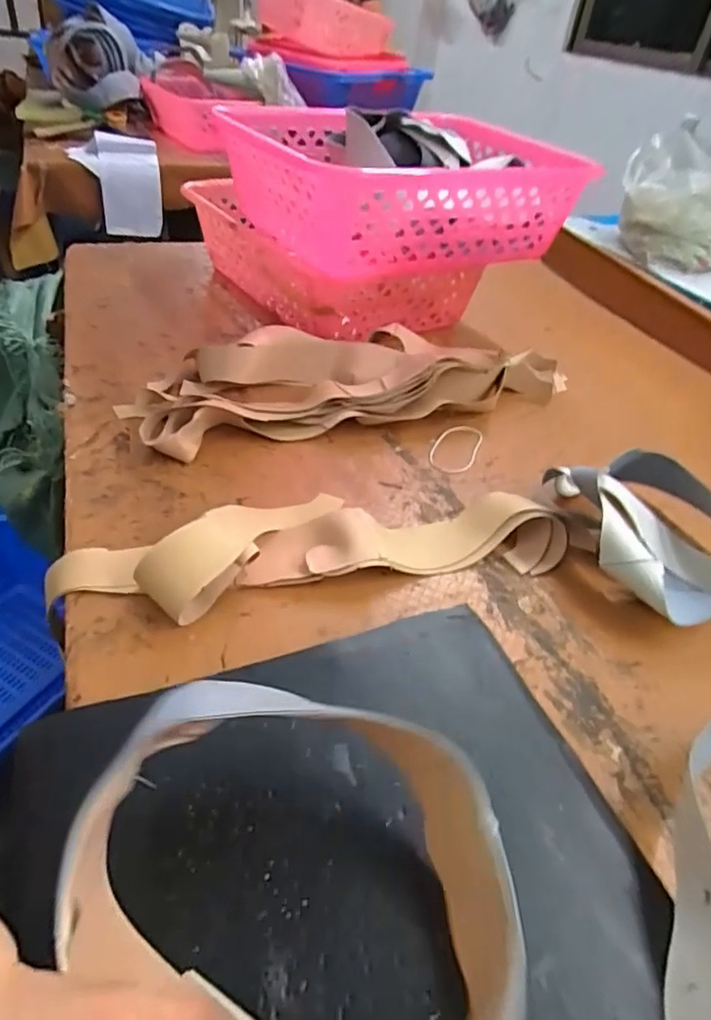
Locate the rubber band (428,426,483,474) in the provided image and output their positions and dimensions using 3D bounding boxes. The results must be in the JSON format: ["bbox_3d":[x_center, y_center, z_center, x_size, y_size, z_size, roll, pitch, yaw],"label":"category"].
[{"bbox_3d":[0.110,-0.068,0.627,0.047,0.004,0.103,19,43,12],"label":"rubber band"}]

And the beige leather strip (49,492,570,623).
[{"bbox_3d":[-0.031,0.019,0.481,0.429,0.040,0.120,-6,43,-14],"label":"beige leather strip"}]

